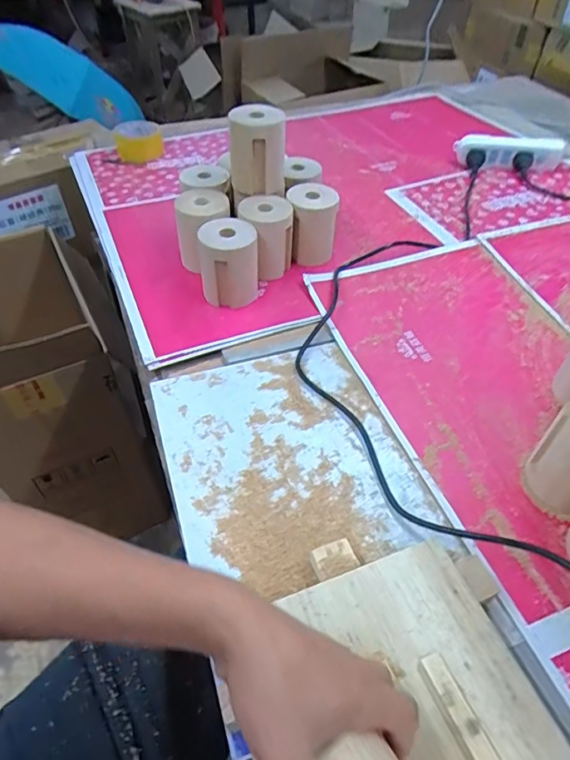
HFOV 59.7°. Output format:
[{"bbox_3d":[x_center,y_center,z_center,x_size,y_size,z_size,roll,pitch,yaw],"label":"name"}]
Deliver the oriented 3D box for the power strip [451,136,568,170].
[{"bbox_3d":[0.440,-0.448,0.988,0.203,0.057,0.046,5,48,5],"label":"power strip"}]

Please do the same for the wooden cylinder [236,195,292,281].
[{"bbox_3d":[-0.027,-0.209,0.743,0.074,0.108,0.074,-6,48,-5],"label":"wooden cylinder"}]

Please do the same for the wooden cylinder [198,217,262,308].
[{"bbox_3d":[-0.078,-0.159,0.697,0.081,0.107,0.079,-6,48,-5],"label":"wooden cylinder"}]

